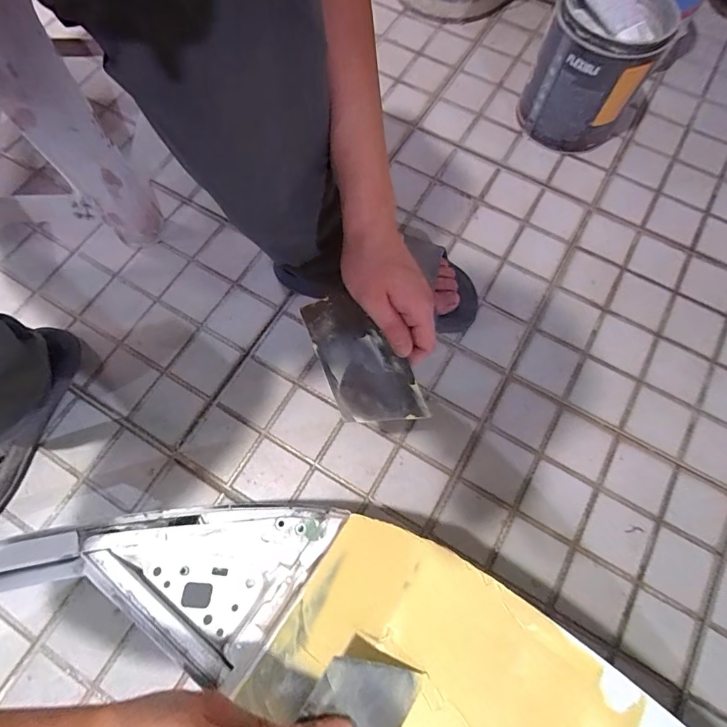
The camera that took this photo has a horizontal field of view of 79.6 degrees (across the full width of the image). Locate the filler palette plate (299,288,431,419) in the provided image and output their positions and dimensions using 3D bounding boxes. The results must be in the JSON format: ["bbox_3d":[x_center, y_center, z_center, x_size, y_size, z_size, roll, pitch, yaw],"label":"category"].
[{"bbox_3d":[-0.001,-0.003,0.400,0.073,0.007,0.131,-23,87,-6],"label":"filler palette plate"}]

